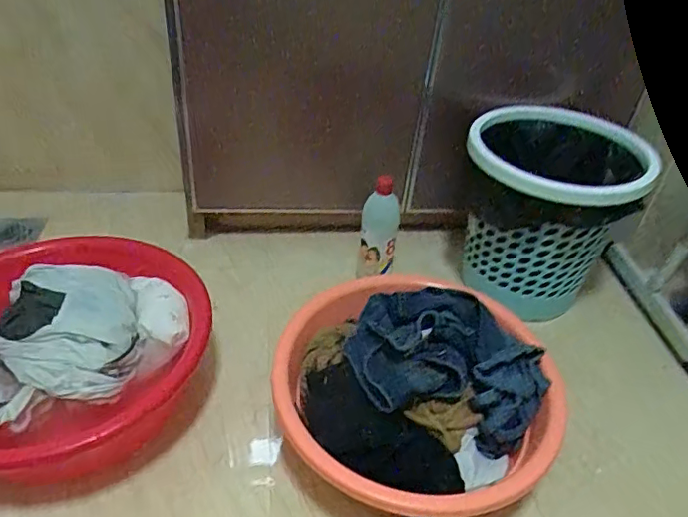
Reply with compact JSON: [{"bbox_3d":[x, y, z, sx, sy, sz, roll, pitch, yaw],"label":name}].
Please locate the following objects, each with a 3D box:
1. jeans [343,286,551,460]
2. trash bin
[{"bbox_3d":[0.128,0.133,0.699,0.233,0.107,0.172,16,40,12],"label":"jeans"},{"bbox_3d":[0.316,-0.069,0.914,0.260,0.256,0.252,16,40,12],"label":"trash bin"}]

